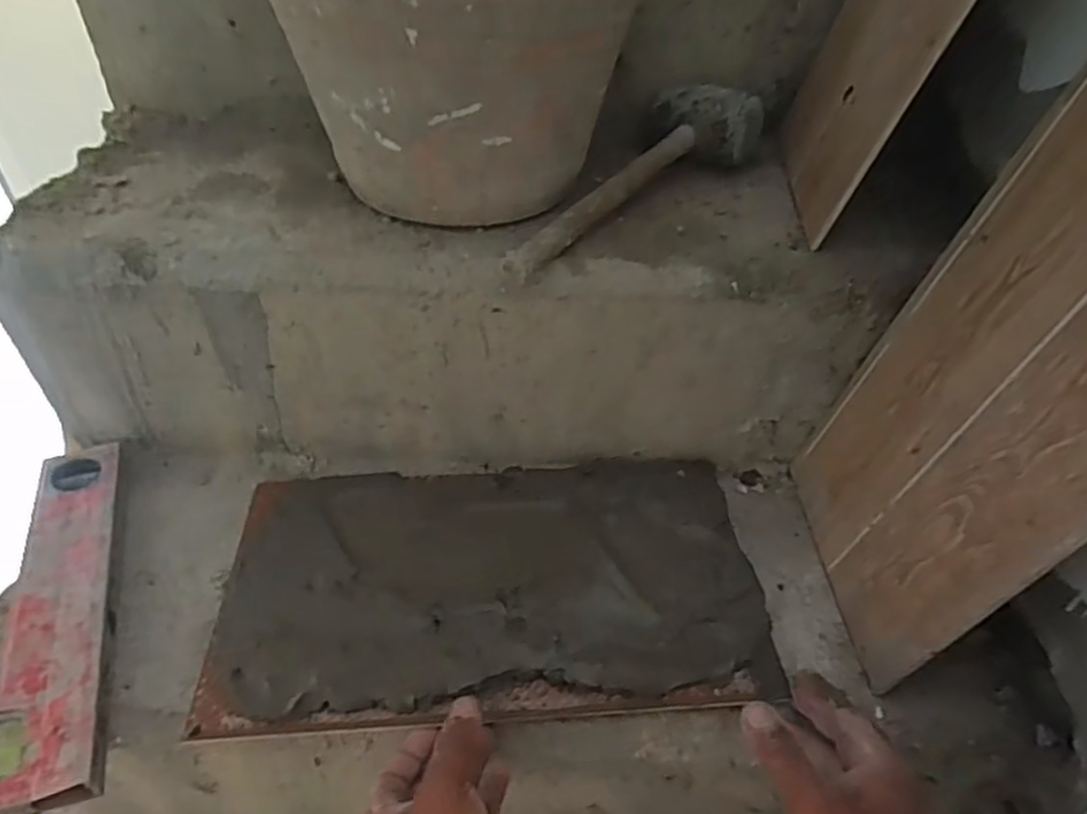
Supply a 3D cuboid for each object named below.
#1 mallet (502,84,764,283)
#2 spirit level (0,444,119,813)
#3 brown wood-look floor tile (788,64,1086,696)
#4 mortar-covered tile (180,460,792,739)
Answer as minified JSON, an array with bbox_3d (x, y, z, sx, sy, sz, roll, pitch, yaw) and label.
[{"bbox_3d":[0.076,-0.178,0.512,0.078,0.069,0.270,27,47,23],"label":"mallet"},{"bbox_3d":[-0.338,0.138,0.477,0.058,0.031,0.280,-13,44,-17],"label":"spirit level"},{"bbox_3d":[0.273,-0.015,0.406,0.006,0.387,0.214,10,42,-10],"label":"brown wood-look floor tile"},{"bbox_3d":[-0.037,0.126,0.509,0.387,0.026,0.204,-1,42,-5],"label":"mortar-covered tile"}]

